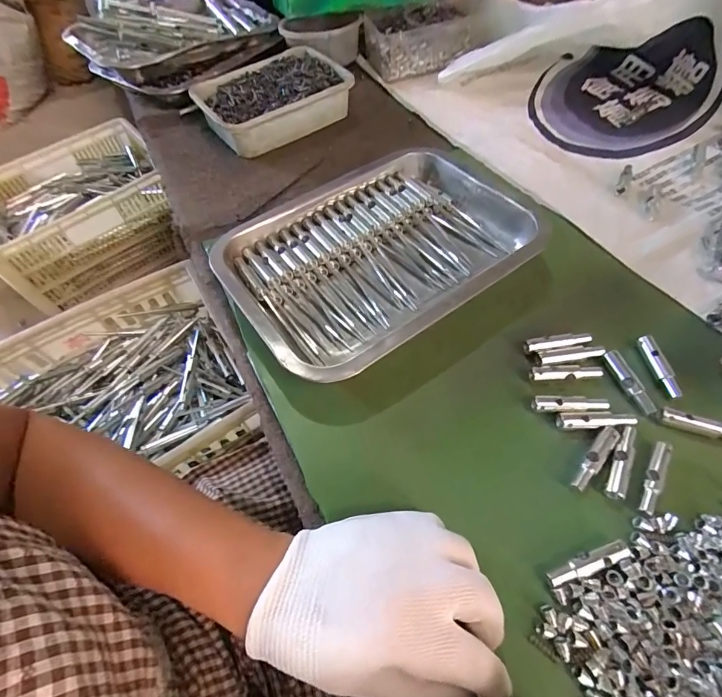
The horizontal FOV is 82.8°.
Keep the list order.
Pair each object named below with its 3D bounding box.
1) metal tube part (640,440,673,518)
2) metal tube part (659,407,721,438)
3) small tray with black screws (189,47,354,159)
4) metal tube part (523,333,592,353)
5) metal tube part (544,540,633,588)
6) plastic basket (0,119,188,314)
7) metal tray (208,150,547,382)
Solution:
[{"bbox_3d":[0.190,0.082,0.264,0.010,0.008,0.052,26,64,19],"label":"metal tube part"},{"bbox_3d":[0.232,0.054,0.281,0.050,0.011,0.009,17,61,15],"label":"metal tube part"},{"bbox_3d":[-0.109,-0.313,0.518,0.185,0.046,0.129,-35,62,-16],"label":"small tray with black screws"},{"bbox_3d":[0.154,-0.004,0.321,0.051,0.012,0.011,-10,58,-2],"label":"metal tube part"},{"bbox_3d":[0.134,0.127,0.242,0.052,0.008,0.011,-18,58,-6],"label":"metal tube part"},{"bbox_3d":[-0.736,-0.354,1.104,0.464,0.231,0.319,-35,63,-16],"label":"plastic basket"},{"bbox_3d":[0.021,-0.089,0.368,0.271,0.038,0.192,-33,61,-15],"label":"metal tray"}]

